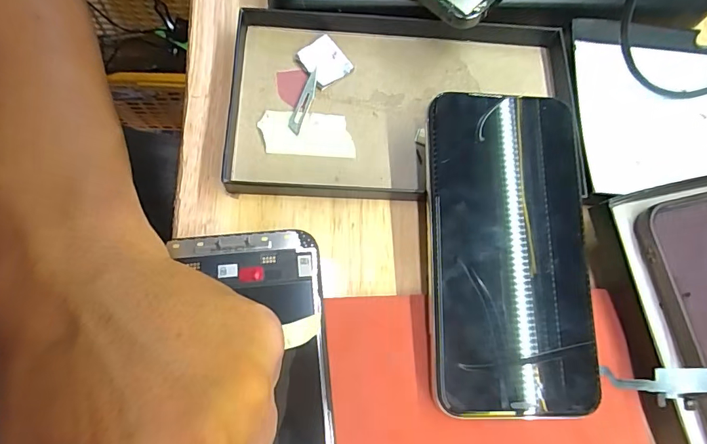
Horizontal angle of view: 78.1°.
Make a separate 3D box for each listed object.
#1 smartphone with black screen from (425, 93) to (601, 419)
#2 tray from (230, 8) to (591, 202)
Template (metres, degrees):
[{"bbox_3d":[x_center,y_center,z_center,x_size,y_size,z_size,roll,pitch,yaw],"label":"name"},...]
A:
[{"bbox_3d":[0.068,0.010,0.189,0.069,0.008,0.138,2,79,-2],"label":"smartphone with black screen"},{"bbox_3d":[0.030,-0.057,0.225,0.182,0.022,0.097,2,72,-4],"label":"tray"}]

